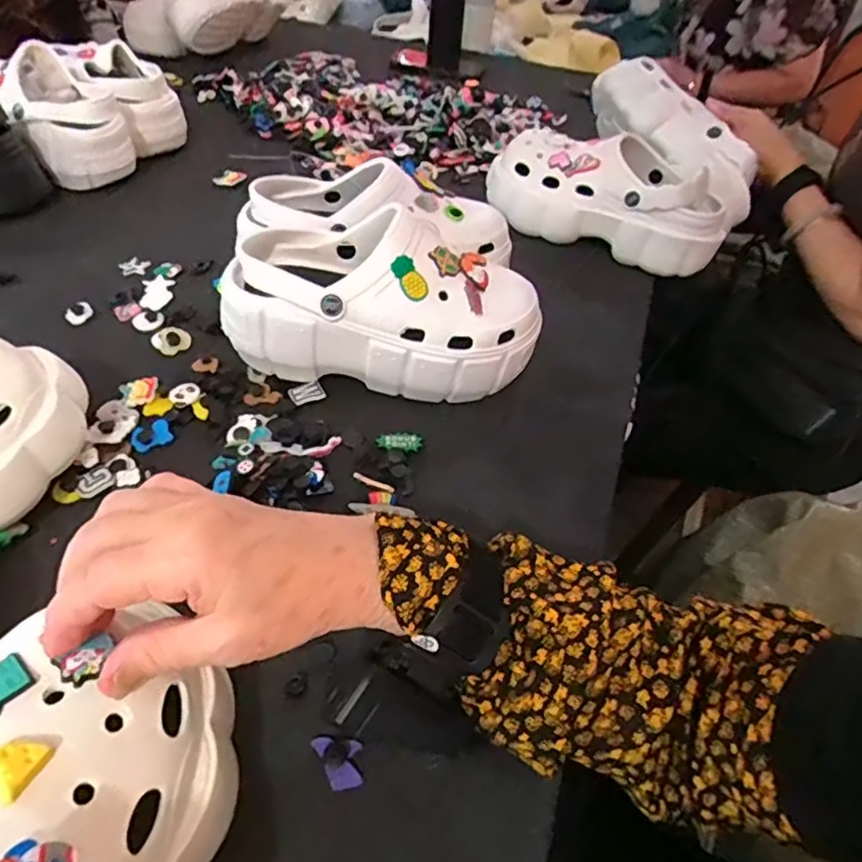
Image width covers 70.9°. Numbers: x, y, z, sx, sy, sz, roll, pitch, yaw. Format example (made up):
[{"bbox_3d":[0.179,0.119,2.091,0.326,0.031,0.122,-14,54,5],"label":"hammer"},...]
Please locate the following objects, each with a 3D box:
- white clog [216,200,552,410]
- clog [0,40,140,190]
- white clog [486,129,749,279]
[{"bbox_3d":[-0.033,-0.101,0.489,0.245,0.105,0.112,6,47,0],"label":"white clog"},{"bbox_3d":[-0.448,-0.372,0.705,0.205,0.098,0.102,31,52,22],"label":"clog"},{"bbox_3d":[0.211,-0.268,0.682,0.299,0.107,0.126,17,48,10],"label":"white clog"}]

